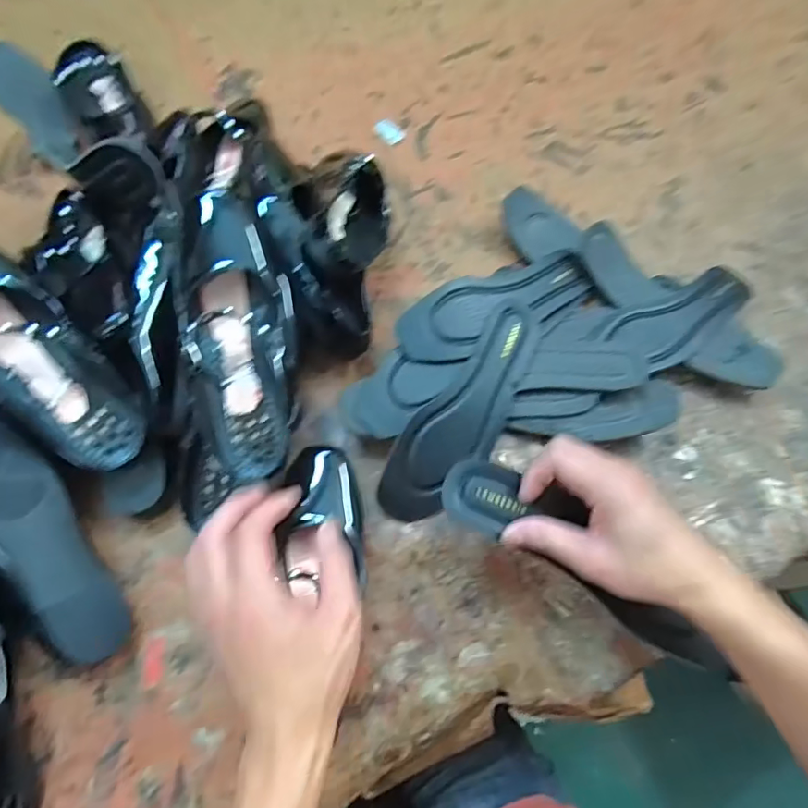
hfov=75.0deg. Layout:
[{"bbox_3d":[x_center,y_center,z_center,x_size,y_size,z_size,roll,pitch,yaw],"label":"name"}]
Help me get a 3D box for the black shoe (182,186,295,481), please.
[{"bbox_3d":[-0.138,-0.064,0.438,0.083,0.065,0.250,-8,84,-4],"label":"black shoe"}]

